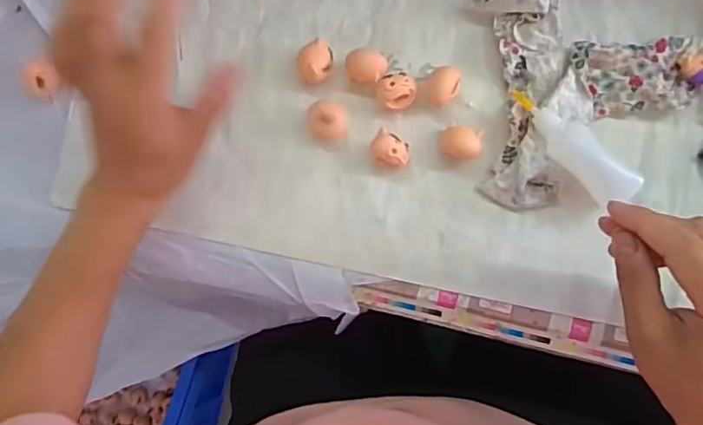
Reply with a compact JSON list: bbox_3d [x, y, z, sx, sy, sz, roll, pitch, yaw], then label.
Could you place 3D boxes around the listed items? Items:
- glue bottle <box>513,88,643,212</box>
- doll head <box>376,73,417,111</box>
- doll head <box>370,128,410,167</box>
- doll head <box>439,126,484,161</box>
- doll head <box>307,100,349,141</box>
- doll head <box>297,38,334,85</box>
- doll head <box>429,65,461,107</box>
[{"bbox_3d":[0.149,-0.045,0.373,0.024,0.021,0.100,-42,76,-2],"label":"glue bottle"},{"bbox_3d":[0.033,-0.087,0.402,0.028,0.022,0.023,0,88,4],"label":"doll head"},{"bbox_3d":[0.029,-0.044,0.400,0.028,0.026,0.021,25,90,4],"label":"doll head"},{"bbox_3d":[0.079,-0.049,0.397,0.029,0.021,0.022,23,90,5],"label":"doll head"},{"bbox_3d":[-0.017,-0.066,0.408,0.030,0.024,0.028,0,88,4],"label":"doll head"},{"bbox_3d":[-0.027,-0.110,0.411,0.025,0.025,0.030,22,90,5],"label":"doll head"},{"bbox_3d":[0.067,-0.090,0.400,0.021,0.023,0.026,9,89,4],"label":"doll head"}]

